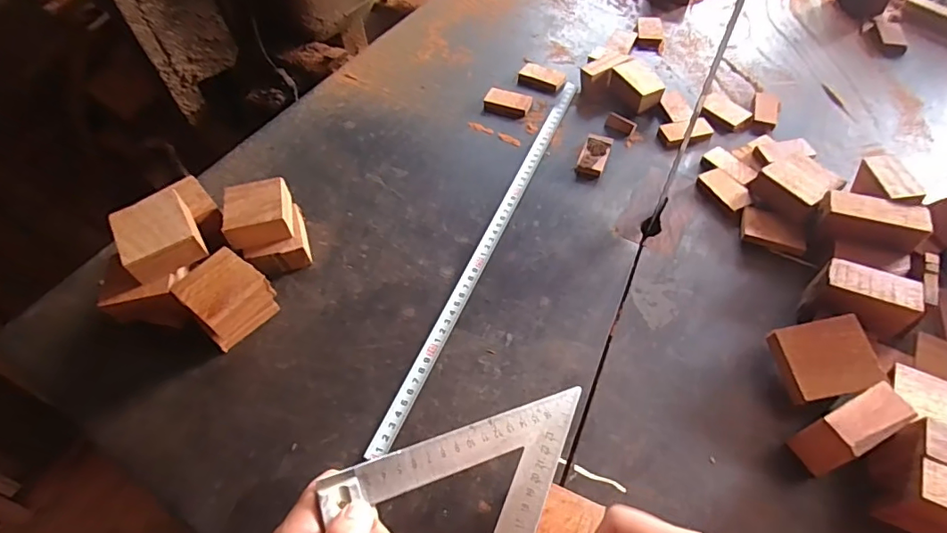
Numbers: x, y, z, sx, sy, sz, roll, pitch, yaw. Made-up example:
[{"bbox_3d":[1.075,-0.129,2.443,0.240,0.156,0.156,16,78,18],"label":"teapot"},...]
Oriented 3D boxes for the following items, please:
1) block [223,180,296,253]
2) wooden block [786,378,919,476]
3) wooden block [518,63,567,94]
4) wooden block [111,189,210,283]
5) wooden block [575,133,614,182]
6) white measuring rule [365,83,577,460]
[{"bbox_3d":[-0.200,-0.049,0.465,0.056,0.028,0.055,-11,56,-4],"label":"block"},{"bbox_3d":[0.258,0.115,0.348,0.063,0.058,0.027,-25,58,-14],"label":"wooden block"},{"bbox_3d":[0.088,-0.242,0.639,0.059,0.010,0.034,25,59,19],"label":"wooden block"},{"bbox_3d":[-0.263,-0.026,0.419,0.055,0.031,0.064,-29,59,-16],"label":"wooden block"},{"bbox_3d":[0.134,-0.122,0.553,0.028,0.011,0.064,17,57,13],"label":"wooden block"},{"bbox_3d":[0.021,-0.040,0.501,0.018,0.004,0.478,22,58,10],"label":"white measuring rule"}]

